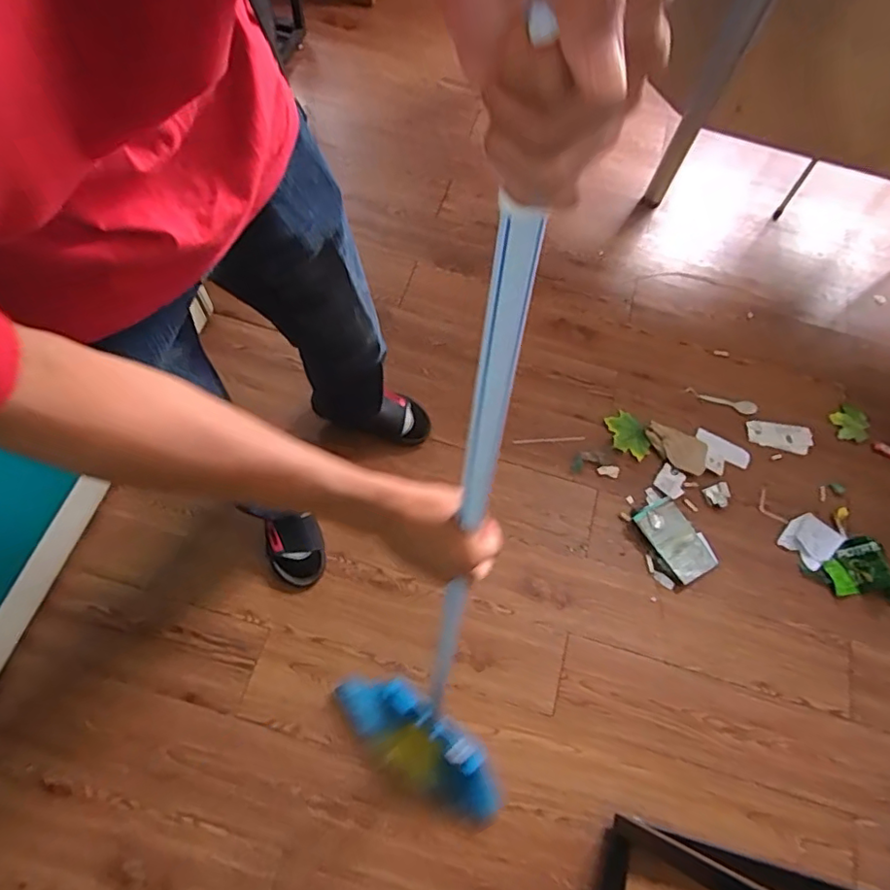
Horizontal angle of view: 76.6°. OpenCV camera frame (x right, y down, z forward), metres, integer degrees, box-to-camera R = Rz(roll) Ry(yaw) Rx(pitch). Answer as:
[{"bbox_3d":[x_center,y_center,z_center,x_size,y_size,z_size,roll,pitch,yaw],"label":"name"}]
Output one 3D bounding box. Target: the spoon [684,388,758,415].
[{"bbox_3d":[0.712,-0.117,1.454,0.177,0.017,0.031,21,66,8],"label":"spoon"}]

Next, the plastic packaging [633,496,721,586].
[{"bbox_3d":[0.526,0.213,1.281,0.116,0.023,0.182,-27,71,-15],"label":"plastic packaging"}]

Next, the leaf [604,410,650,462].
[{"bbox_3d":[0.454,-0.024,1.395,0.082,0.019,0.133,-13,68,-10],"label":"leaf"}]

